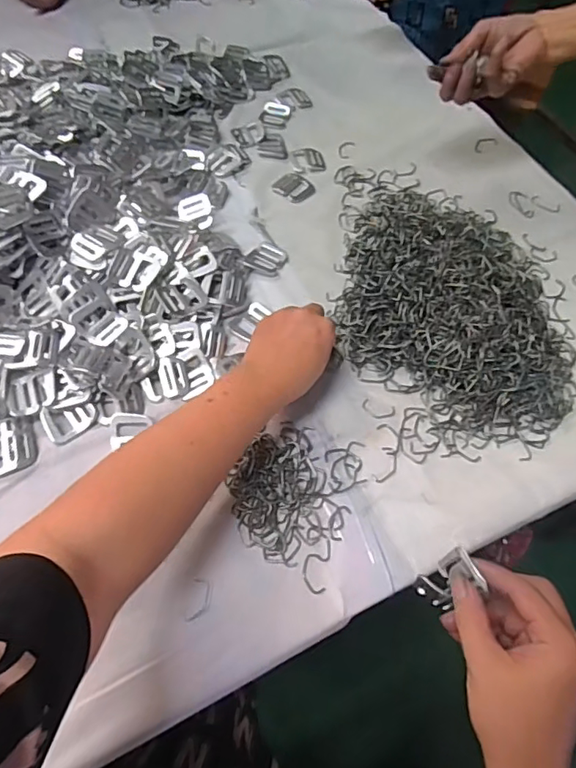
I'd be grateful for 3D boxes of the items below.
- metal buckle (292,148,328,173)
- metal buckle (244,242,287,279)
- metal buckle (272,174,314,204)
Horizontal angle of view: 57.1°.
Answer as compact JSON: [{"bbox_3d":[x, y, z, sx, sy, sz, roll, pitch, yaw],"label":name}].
[{"bbox_3d":[0.027,-0.290,0.684,0.041,0.004,0.044,-4,61,-6],"label":"metal buckle"},{"bbox_3d":[-0.023,-0.141,0.598,0.040,0.006,0.041,23,62,9],"label":"metal buckle"},{"bbox_3d":[0.007,-0.243,0.657,0.048,0.004,0.040,36,64,15],"label":"metal buckle"}]

